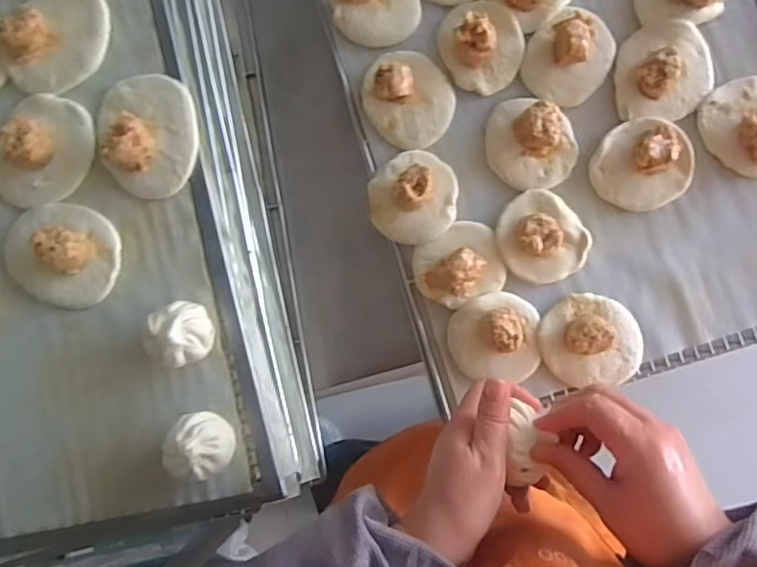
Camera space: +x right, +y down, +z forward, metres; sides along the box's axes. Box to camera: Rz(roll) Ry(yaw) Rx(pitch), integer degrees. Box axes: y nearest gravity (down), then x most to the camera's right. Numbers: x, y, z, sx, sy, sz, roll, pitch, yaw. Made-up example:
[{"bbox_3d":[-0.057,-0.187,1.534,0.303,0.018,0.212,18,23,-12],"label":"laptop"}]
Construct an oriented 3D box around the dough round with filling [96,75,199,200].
[{"bbox_3d":[-0.202,-0.128,0.503,0.082,0.030,0.106,-12,86,3],"label":"dough round with filling"}]

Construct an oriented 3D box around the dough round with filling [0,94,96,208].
[{"bbox_3d":[-0.301,-0.118,0.517,0.086,0.035,0.098,16,88,5],"label":"dough round with filling"}]

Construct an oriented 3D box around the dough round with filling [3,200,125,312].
[{"bbox_3d":[-0.282,-0.027,0.508,0.105,0.039,0.086,17,88,5],"label":"dough round with filling"}]

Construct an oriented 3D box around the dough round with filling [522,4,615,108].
[{"bbox_3d":[0.181,-0.218,0.559,0.079,0.030,0.084,0,87,5],"label":"dough round with filling"}]

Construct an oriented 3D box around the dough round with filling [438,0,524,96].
[{"bbox_3d":[0.096,-0.232,0.565,0.082,0.033,0.081,0,87,5],"label":"dough round with filling"}]

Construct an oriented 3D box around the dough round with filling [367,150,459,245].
[{"bbox_3d":[0.032,-0.084,0.565,0.084,0.028,0.087,0,87,5],"label":"dough round with filling"}]

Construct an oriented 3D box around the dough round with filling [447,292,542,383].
[{"bbox_3d":[0.109,0.050,0.554,0.084,0.030,0.080,-1,87,5],"label":"dough round with filling"}]

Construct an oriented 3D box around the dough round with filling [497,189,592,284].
[{"bbox_3d":[0.153,-0.044,0.556,0.076,0.028,0.086,-36,85,3],"label":"dough round with filling"}]

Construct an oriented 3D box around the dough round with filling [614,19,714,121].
[{"bbox_3d":[0.271,-0.201,0.556,0.087,0.027,0.087,0,87,5],"label":"dough round with filling"}]

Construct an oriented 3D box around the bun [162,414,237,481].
[{"bbox_3d":[-0.142,0.129,0.479,0.048,0.049,0.046,0,87,4],"label":"bun"}]

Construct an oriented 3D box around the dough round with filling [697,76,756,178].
[{"bbox_3d":[0.347,-0.147,0.544,0.081,0.030,0.093,-22,86,4],"label":"dough round with filling"}]

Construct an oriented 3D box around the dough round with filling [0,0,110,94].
[{"bbox_3d":[-0.284,-0.217,0.519,0.070,0.033,0.103,38,90,5],"label":"dough round with filling"}]

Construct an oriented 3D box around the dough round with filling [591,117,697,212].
[{"bbox_3d":[0.248,-0.112,0.550,0.089,0.035,0.081,0,87,5],"label":"dough round with filling"}]

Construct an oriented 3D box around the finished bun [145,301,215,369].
[{"bbox_3d":[-0.159,0.041,0.489,0.047,0.047,0.050,0,87,4],"label":"finished bun"}]

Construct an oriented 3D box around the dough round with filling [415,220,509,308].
[{"bbox_3d":[0.075,-0.018,0.556,0.082,0.032,0.071,-24,86,4],"label":"dough round with filling"}]

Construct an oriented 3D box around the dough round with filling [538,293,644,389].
[{"bbox_3d":[0.199,0.054,0.548,0.094,0.033,0.088,0,87,5],"label":"dough round with filling"}]

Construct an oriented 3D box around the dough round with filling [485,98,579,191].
[{"bbox_3d":[0.143,-0.132,0.559,0.090,0.028,0.079,29,90,6],"label":"dough round with filling"}]

